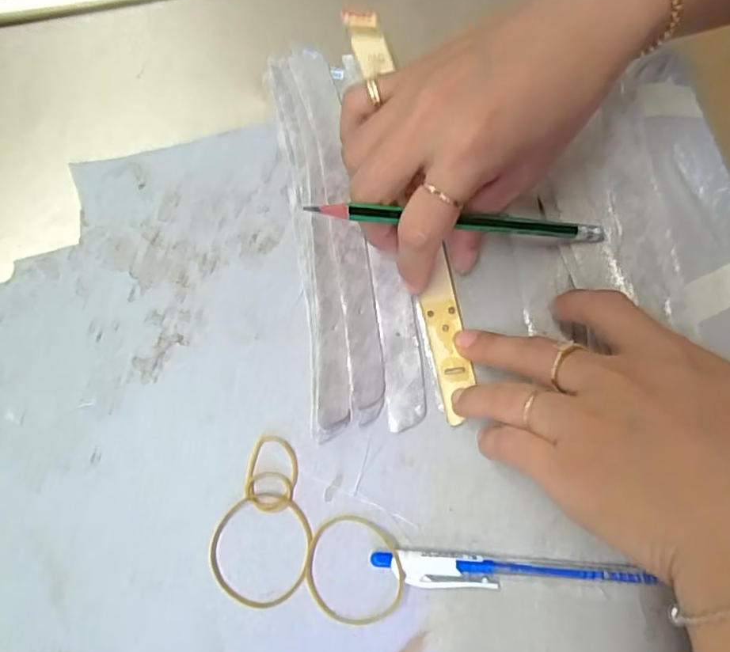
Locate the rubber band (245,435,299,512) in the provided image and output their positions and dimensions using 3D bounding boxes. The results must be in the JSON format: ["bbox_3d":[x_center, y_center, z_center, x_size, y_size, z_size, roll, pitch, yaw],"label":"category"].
[{"bbox_3d":[-0.043,0.068,0.274,0.023,0.004,0.033,13,76,2],"label":"rubber band"}]

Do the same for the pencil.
[{"bbox_3d":[0.047,-0.047,0.269,0.149,0.006,0.007,1,75,-18],"label":"pencil"}]

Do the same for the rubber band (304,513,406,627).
[{"bbox_3d":[-0.005,0.108,0.263,0.042,0.007,0.046,0,75,-1],"label":"rubber band"}]

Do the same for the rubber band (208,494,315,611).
[{"bbox_3d":[-0.047,0.100,0.265,0.045,0.004,0.048,0,75,-1],"label":"rubber band"}]

